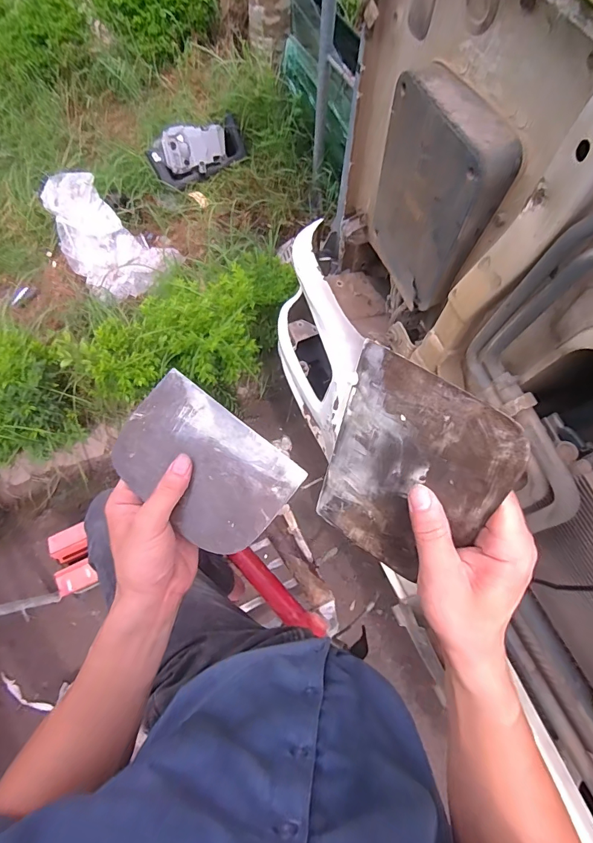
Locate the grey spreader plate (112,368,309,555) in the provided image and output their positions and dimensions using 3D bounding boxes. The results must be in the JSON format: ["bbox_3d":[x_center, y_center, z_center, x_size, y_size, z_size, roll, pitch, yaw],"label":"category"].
[{"bbox_3d":[-0.084,0.038,0.355,0.157,0.008,0.101,38,84,11],"label":"grey spreader plate"}]

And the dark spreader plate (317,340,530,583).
[{"bbox_3d":[0.075,0.045,0.294,0.114,0.181,0.004,35,48,24],"label":"dark spreader plate"}]

